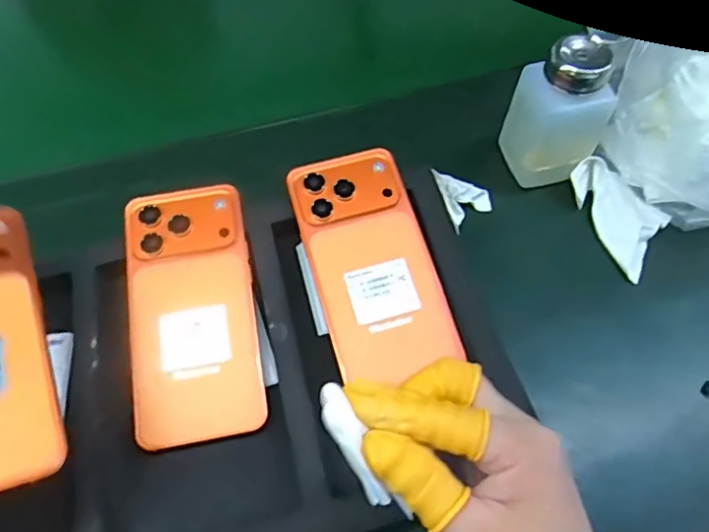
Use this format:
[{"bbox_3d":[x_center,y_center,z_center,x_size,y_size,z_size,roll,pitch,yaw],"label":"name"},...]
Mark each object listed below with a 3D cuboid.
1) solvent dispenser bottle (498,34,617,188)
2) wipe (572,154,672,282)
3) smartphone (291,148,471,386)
[{"bbox_3d":[0.140,-0.103,0.390,0.049,0.104,0.050,-13,58,-6],"label":"solvent dispenser bottle"},{"bbox_3d":[0.196,-0.037,0.400,0.050,0.034,0.087,-19,59,-9],"label":"wipe"},{"bbox_3d":[0.010,-0.004,0.361,0.074,0.007,0.151,-14,71,-8],"label":"smartphone"}]

